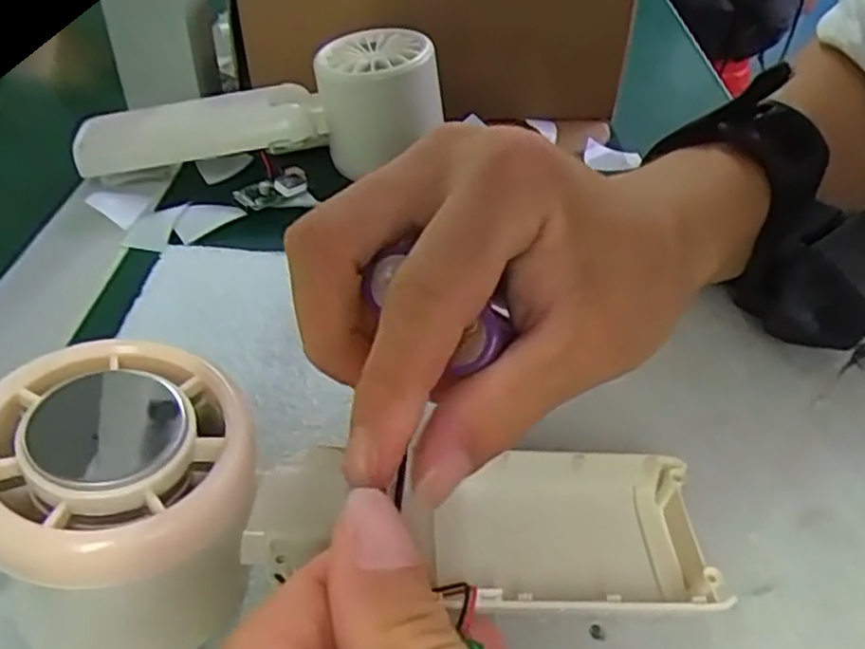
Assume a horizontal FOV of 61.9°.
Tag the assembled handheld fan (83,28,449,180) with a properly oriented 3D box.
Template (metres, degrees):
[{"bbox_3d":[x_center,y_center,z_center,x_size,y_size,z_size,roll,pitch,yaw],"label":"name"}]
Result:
[{"bbox_3d":[-0.079,-0.092,0.341,0.172,0.055,0.053,-10,39,8],"label":"assembled handheld fan"}]

